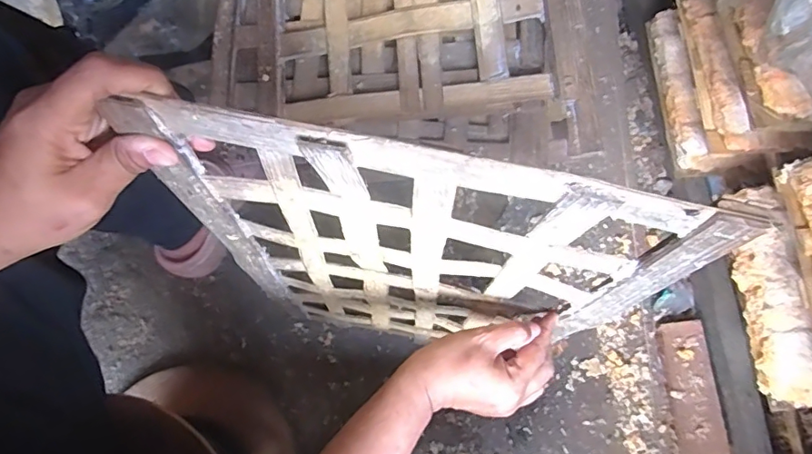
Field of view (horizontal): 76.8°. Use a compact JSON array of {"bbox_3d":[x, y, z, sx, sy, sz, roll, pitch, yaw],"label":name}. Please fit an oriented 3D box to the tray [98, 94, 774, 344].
[{"bbox_3d":[0.010,0.049,0.456,0.314,0.469,0.017,11,70,4],"label":"tray"}]

